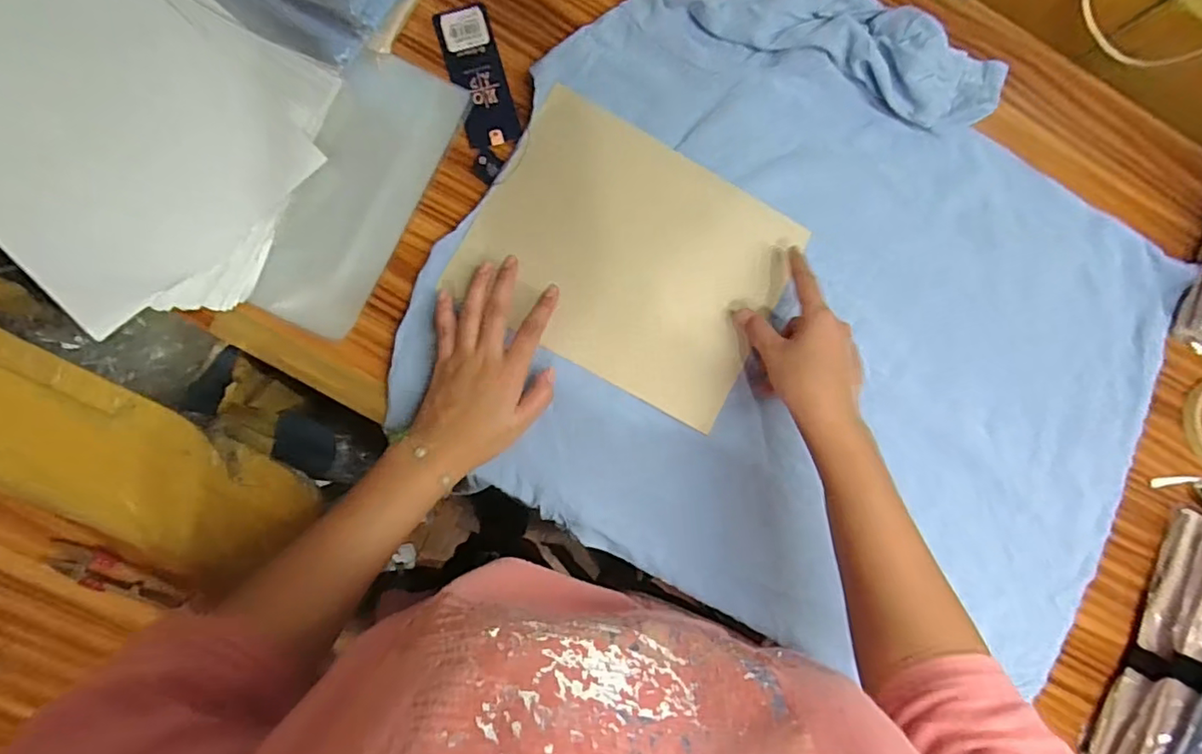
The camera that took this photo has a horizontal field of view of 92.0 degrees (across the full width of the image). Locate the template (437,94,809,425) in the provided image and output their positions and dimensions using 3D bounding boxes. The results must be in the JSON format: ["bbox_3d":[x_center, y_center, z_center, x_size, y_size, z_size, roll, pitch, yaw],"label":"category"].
[{"bbox_3d":[0.025,-0.098,0.485,0.246,0.008,0.191,28,87,-6],"label":"template"}]

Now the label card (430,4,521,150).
[{"bbox_3d":[-0.103,-0.250,0.484,0.043,0.004,0.120,-16,88,-4],"label":"label card"}]

